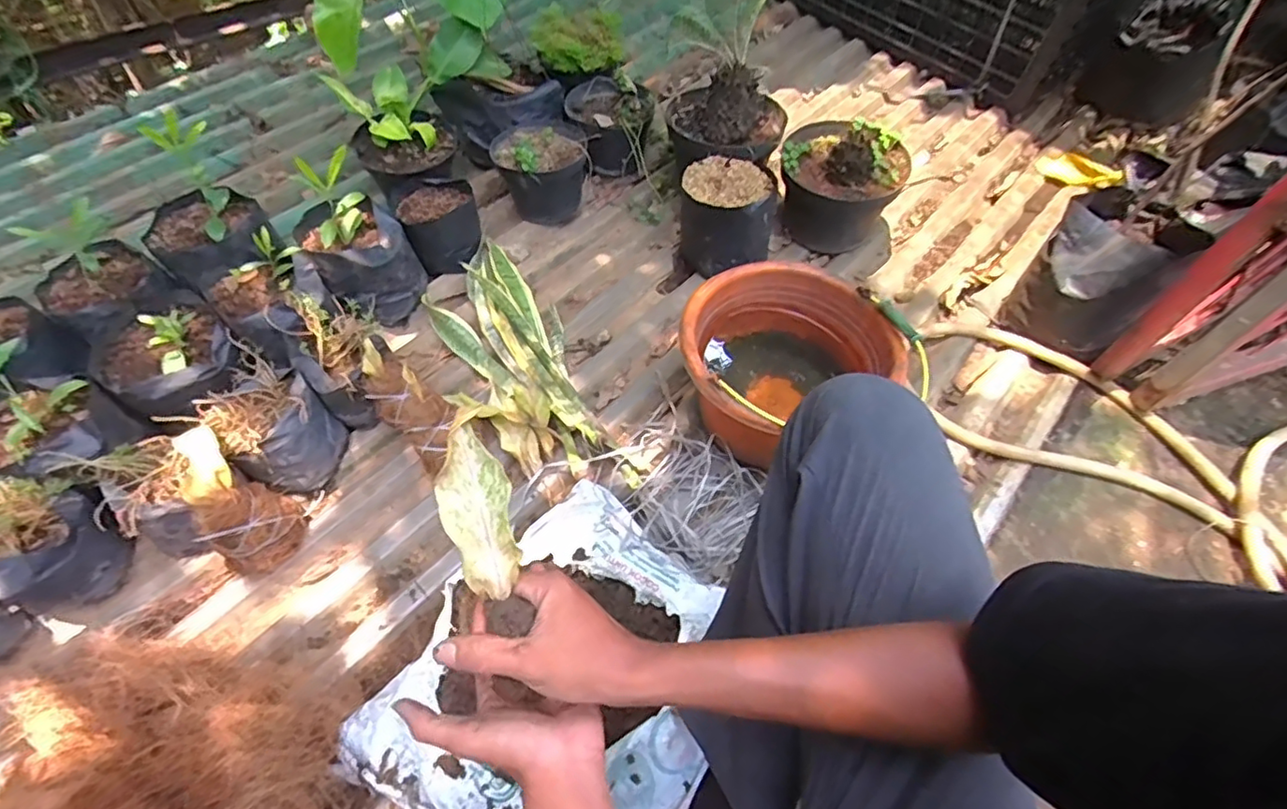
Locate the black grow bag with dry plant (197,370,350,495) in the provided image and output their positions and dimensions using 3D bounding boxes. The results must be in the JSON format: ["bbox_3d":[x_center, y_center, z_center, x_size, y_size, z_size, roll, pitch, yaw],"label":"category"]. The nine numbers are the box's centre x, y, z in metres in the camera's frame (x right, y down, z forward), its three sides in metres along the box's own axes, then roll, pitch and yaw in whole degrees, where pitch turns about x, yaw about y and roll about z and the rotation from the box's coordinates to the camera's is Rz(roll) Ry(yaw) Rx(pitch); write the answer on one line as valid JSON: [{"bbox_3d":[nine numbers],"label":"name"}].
[{"bbox_3d":[-0.499,0.034,0.829,0.143,0.112,0.128,34,61,18],"label":"black grow bag with dry plant"}]

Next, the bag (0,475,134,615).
[{"bbox_3d":[-0.723,0.165,0.721,0.144,0.121,0.133,12,56,4],"label":"bag"}]

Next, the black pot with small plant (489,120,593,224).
[{"bbox_3d":[-0.193,-0.434,1.153,0.174,0.145,0.157,-5,57,-7],"label":"black pot with small plant"}]

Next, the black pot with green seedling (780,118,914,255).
[{"bbox_3d":[0.369,-0.420,1.159,0.219,0.165,0.193,25,58,12],"label":"black pot with green seedling"}]

